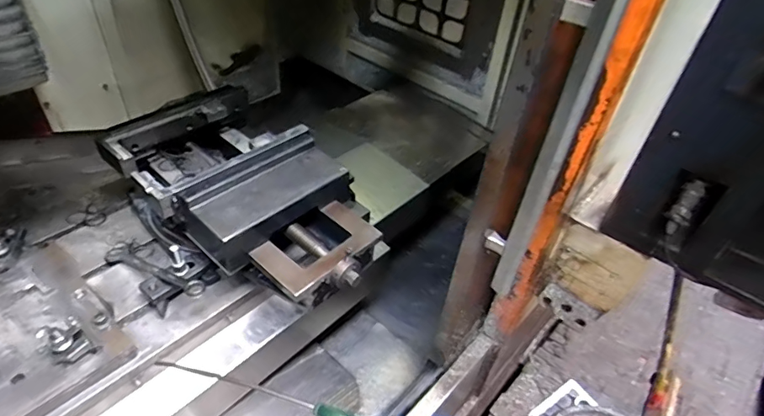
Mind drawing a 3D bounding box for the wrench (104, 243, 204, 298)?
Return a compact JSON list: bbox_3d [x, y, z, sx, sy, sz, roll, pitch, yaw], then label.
[{"bbox_3d":[-0.441,0.122,0.923,0.294,0.031,0.047,12,39,32],"label":"wrench"}]

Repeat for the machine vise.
[{"bbox_3d":[-0.265,-0.028,0.964,0.538,0.155,0.316,32,48,26],"label":"machine vise"}]

